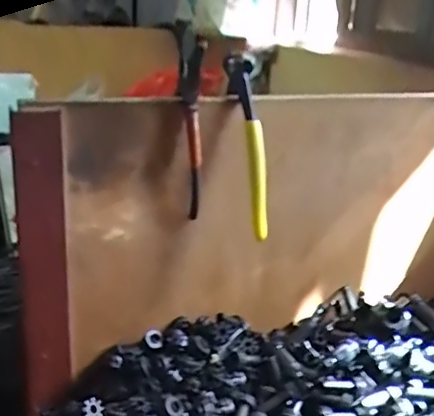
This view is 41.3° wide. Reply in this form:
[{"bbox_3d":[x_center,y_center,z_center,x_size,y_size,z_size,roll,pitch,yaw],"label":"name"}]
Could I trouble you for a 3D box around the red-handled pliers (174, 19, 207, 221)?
[{"bbox_3d":[-0.023,-0.062,0.466,0.022,0.163,0.054,2,20,-4],"label":"red-handled pliers"}]

